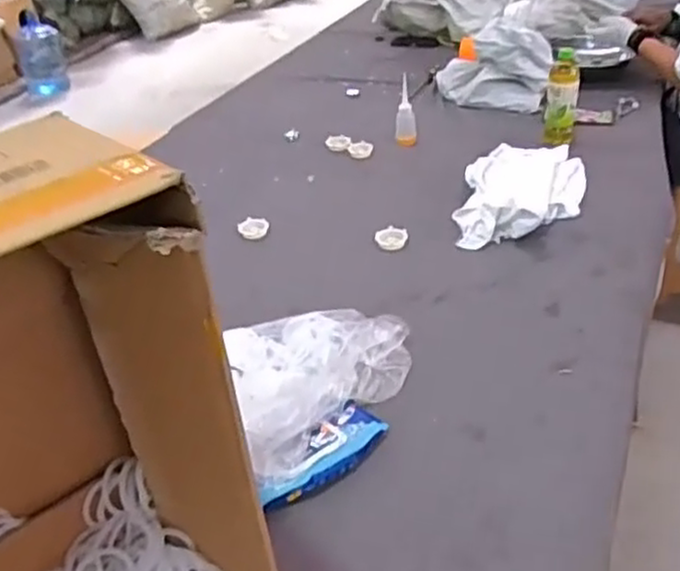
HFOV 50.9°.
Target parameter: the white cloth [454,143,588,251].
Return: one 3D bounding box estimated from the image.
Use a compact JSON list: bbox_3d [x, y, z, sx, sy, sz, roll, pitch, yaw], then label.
[{"bbox_3d":[0.364,-0.207,1.421,0.235,0.067,0.439,6,35,16],"label":"white cloth"}]

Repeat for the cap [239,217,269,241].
[{"bbox_3d":[-0.167,-0.112,1.383,0.052,0.020,0.050,-4,34,2],"label":"cap"}]

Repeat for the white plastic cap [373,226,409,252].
[{"bbox_3d":[0.095,-0.088,1.319,0.061,0.023,0.061,-3,34,4],"label":"white plastic cap"}]

